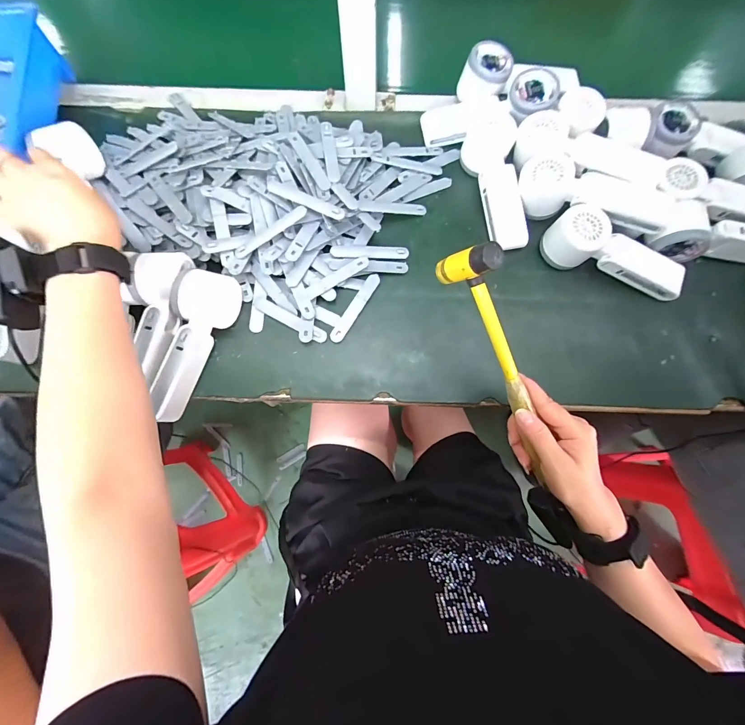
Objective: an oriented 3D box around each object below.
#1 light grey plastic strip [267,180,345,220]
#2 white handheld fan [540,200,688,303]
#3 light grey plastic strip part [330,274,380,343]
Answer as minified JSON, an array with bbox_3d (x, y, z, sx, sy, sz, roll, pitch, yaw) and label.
[{"bbox_3d":[-0.078,-0.190,0.403,0.099,0.006,0.018,25,76,6],"label":"light grey plastic strip"},{"bbox_3d":[0.287,-0.126,0.414,0.158,0.055,0.054,19,75,-10],"label":"white handheld fan"},{"bbox_3d":[-0.020,-0.065,0.410,0.015,0.005,0.095,31,77,8],"label":"light grey plastic strip part"}]

